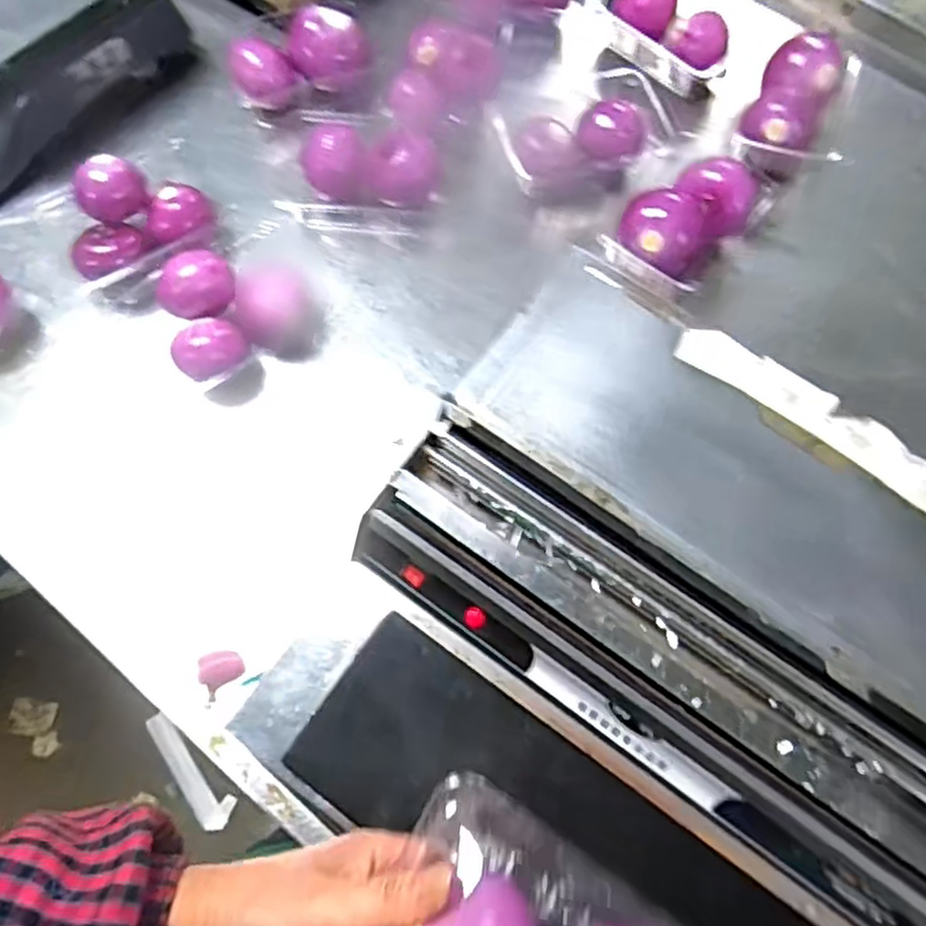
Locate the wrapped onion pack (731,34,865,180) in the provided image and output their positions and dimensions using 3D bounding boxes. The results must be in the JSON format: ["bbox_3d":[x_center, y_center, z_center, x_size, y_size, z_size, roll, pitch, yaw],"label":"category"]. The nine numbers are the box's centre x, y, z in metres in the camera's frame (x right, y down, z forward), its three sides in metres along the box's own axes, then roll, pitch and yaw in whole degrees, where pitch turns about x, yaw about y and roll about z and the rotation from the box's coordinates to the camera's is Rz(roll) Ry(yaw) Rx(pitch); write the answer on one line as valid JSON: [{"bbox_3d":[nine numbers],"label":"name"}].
[{"bbox_3d":[0.390,-0.409,0.851,0.119,0.064,0.184,25,70,7],"label":"wrapped onion pack"}]

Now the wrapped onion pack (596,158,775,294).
[{"bbox_3d":[0.232,-0.250,0.776,0.107,0.065,0.179,38,72,11],"label":"wrapped onion pack"}]

